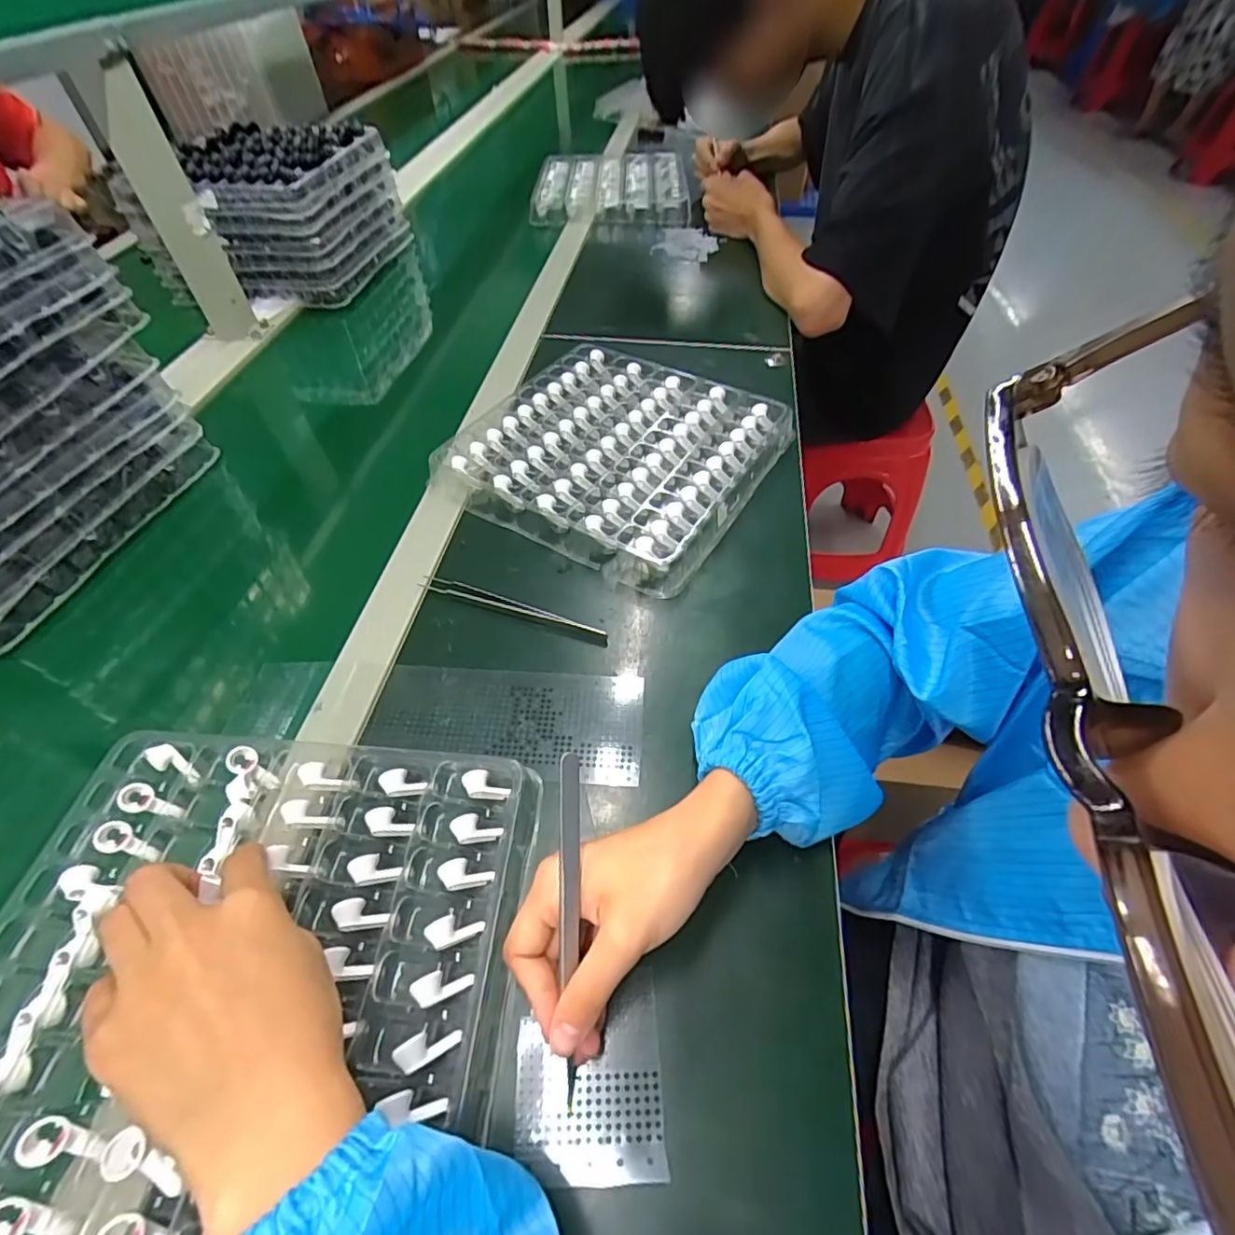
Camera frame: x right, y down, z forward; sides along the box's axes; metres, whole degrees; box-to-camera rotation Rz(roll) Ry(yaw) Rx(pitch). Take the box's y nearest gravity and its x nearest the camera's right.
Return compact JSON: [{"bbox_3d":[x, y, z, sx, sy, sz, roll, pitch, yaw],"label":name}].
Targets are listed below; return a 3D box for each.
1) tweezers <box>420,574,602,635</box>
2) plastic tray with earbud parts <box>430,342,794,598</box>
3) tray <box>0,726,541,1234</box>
[{"bbox_3d":[-0.082,-0.009,0.444,0.151,0.007,0.011,16,54,14],"label":"tweezers"},{"bbox_3d":[0.001,-0.162,0.543,0.256,0.029,0.255,26,57,21],"label":"plastic tray with earbud parts"},{"bbox_3d":[-0.183,0.179,0.283,0.252,0.033,0.249,2,54,4],"label":"tray"}]

